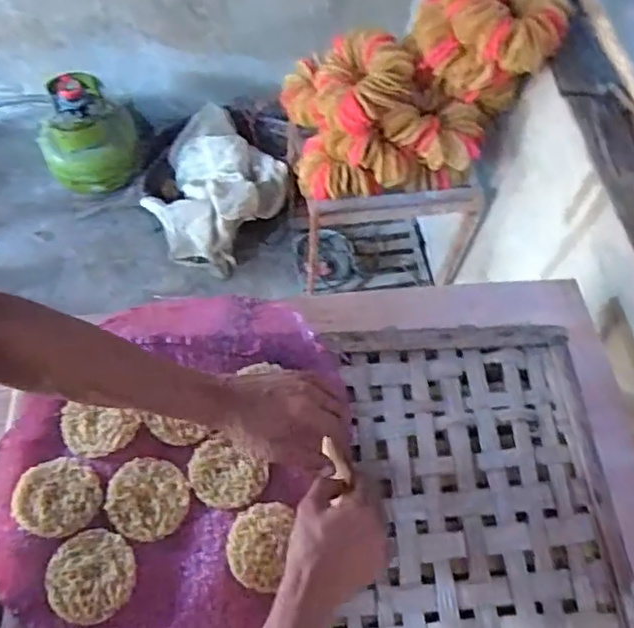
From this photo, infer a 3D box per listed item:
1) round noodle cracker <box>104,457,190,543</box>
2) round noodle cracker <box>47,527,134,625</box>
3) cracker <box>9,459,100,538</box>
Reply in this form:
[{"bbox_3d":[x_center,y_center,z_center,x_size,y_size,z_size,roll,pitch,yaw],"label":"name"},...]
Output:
[{"bbox_3d":[-0.169,0.184,0.623,0.077,0.011,0.079,2,61,-3],"label":"round noodle cracker"},{"bbox_3d":[-0.208,0.242,0.577,0.074,0.011,0.078,2,61,-3],"label":"round noodle cracker"},{"bbox_3d":[-0.253,0.178,0.606,0.076,0.015,0.072,2,61,-3],"label":"cracker"}]

